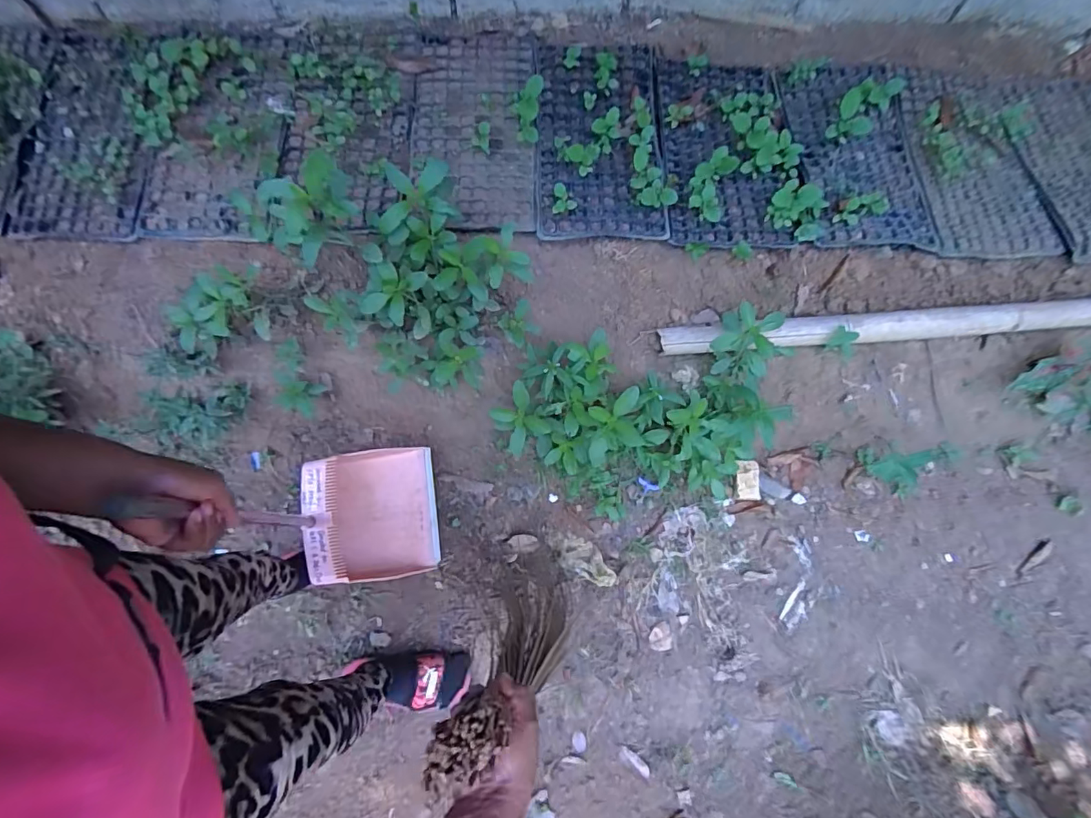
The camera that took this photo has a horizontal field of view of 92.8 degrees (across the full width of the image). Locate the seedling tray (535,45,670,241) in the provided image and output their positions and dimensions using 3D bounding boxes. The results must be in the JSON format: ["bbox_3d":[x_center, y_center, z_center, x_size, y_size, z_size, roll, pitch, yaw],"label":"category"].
[{"bbox_3d":[0.117,-0.622,1.142,0.274,0.102,0.534,-1,68,2],"label":"seedling tray"}]

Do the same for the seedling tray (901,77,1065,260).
[{"bbox_3d":[0.997,-0.594,1.213,0.294,0.047,0.524,-2,72,0],"label":"seedling tray"}]

